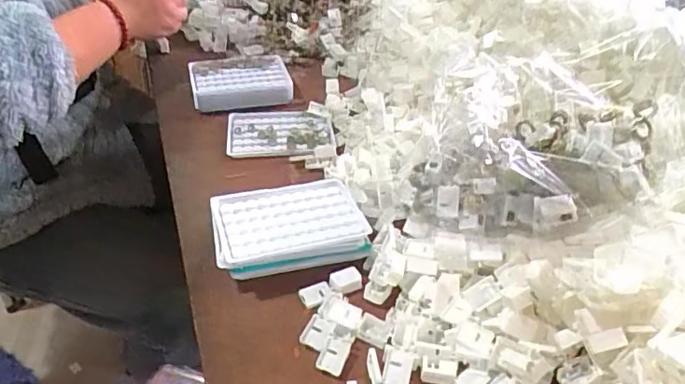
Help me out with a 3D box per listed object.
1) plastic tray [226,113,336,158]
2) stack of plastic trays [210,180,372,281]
[{"bbox_3d":[-0.078,-0.072,0.651,0.129,0.010,0.095,0,38,-3],"label":"plastic tray"},{"bbox_3d":[-0.051,0.033,0.490,0.135,0.034,0.100,-8,39,-17],"label":"stack of plastic trays"}]

